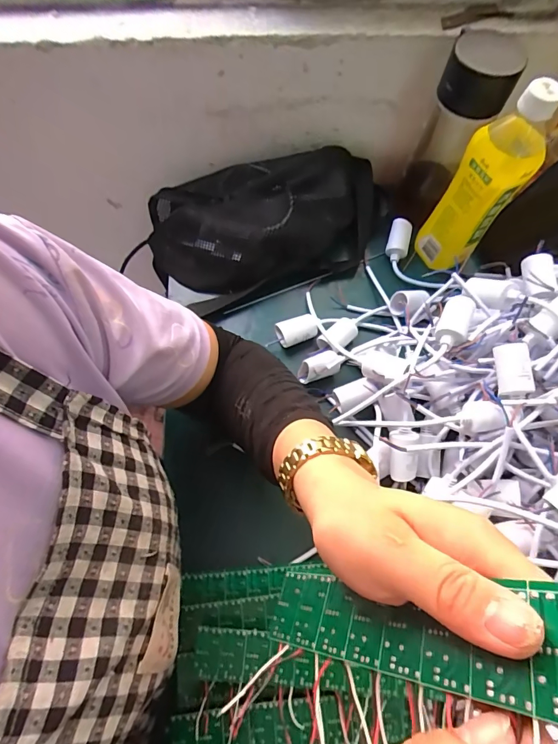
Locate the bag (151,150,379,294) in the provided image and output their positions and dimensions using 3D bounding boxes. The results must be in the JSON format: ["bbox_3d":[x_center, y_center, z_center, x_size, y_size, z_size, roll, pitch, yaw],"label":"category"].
[{"bbox_3d":[-0.018,-0.185,0.496,0.290,0.073,0.142,-6,67,-4],"label":"bag"}]

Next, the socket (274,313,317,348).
[{"bbox_3d":[0.021,-0.047,0.476,0.048,0.030,0.029,-10,67,-6],"label":"socket"}]

